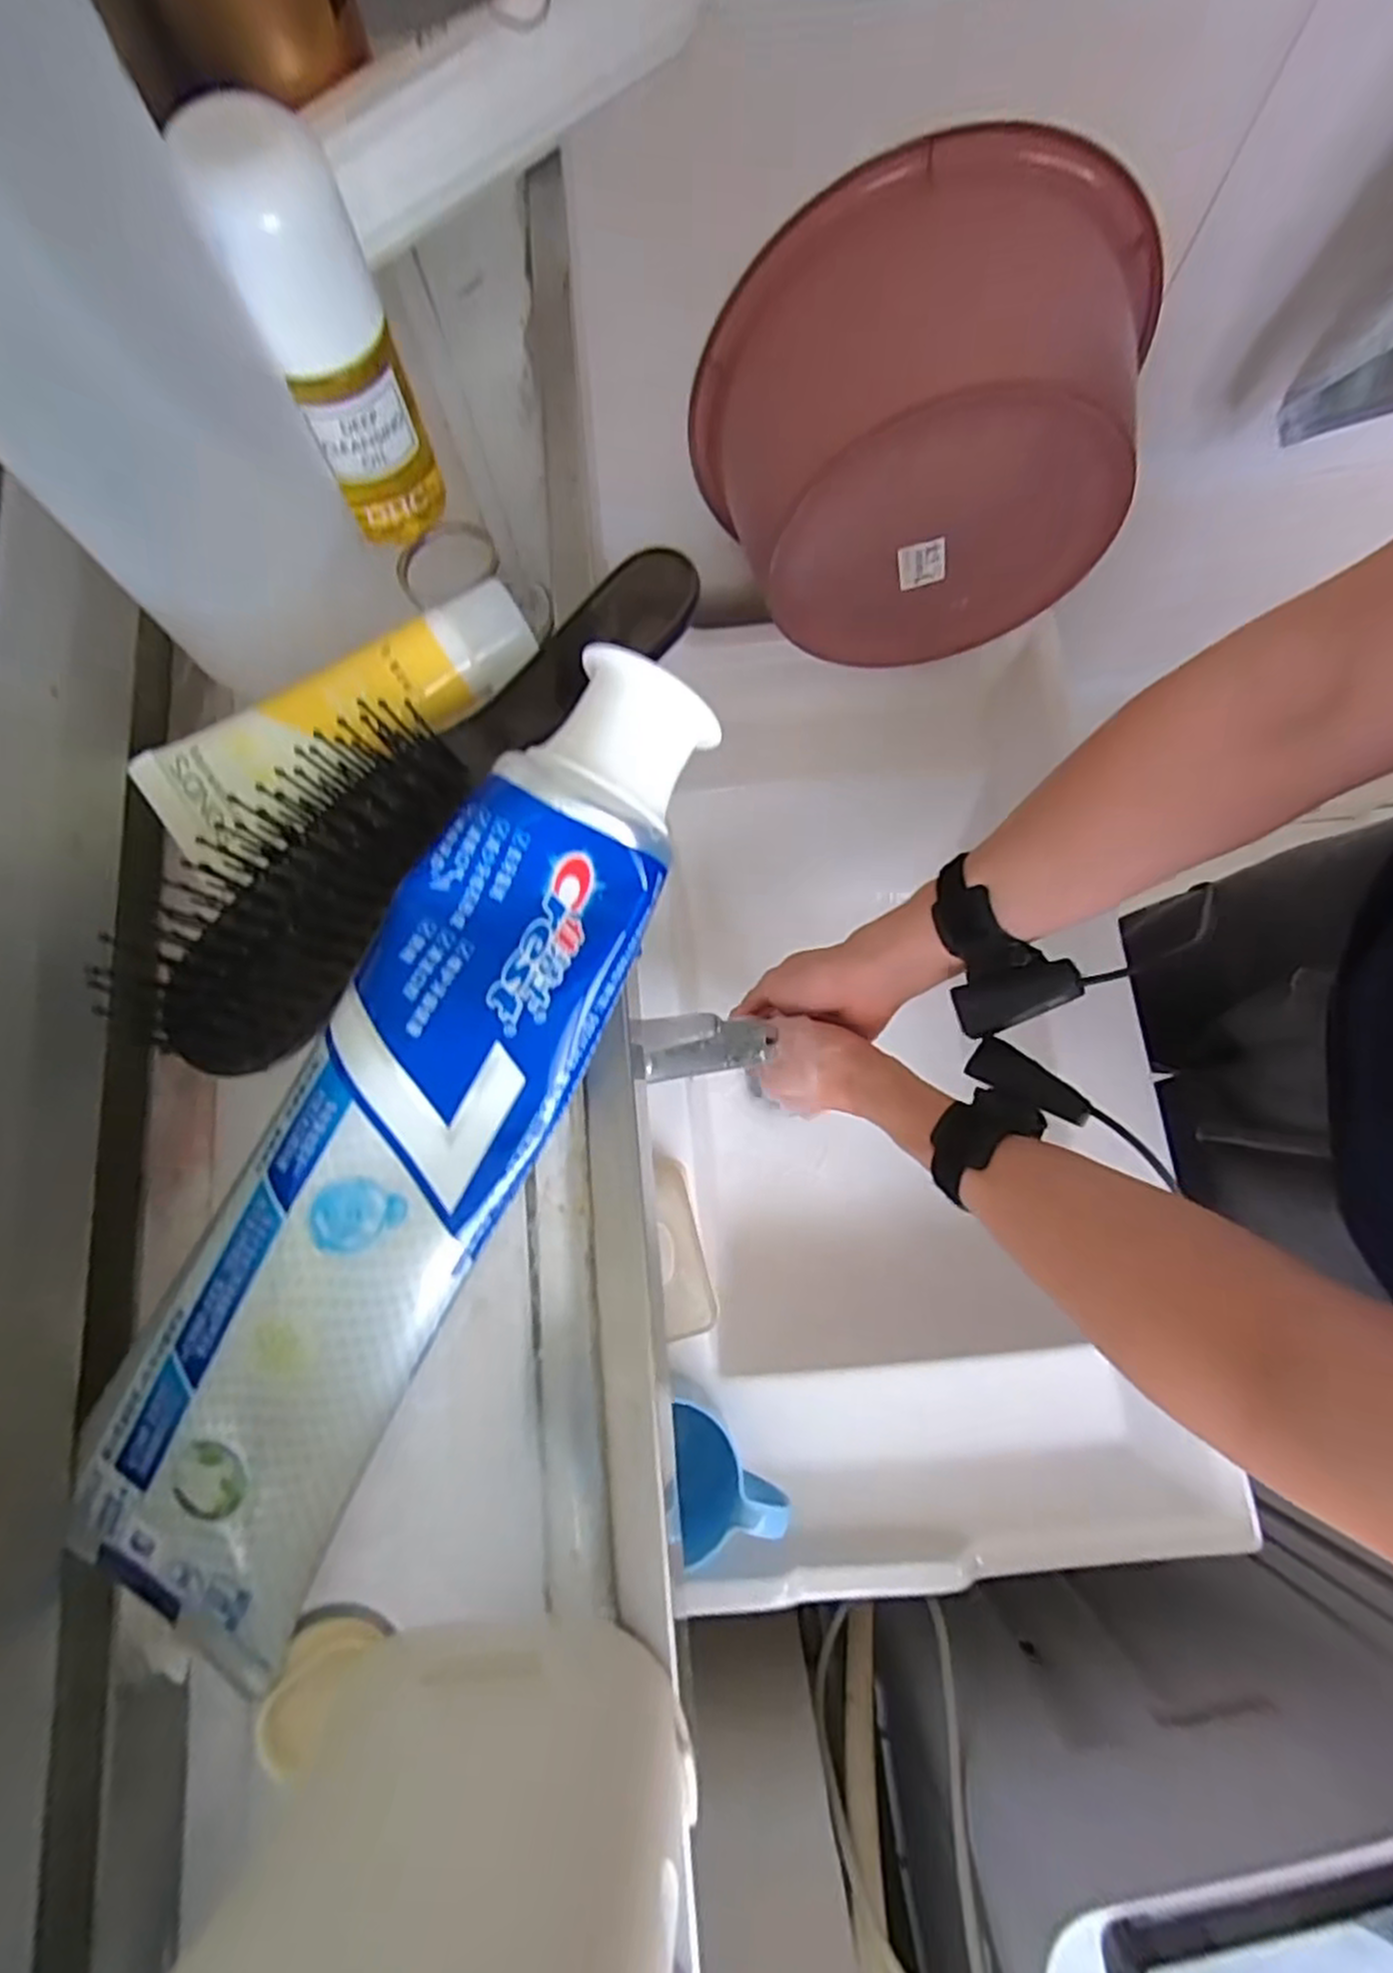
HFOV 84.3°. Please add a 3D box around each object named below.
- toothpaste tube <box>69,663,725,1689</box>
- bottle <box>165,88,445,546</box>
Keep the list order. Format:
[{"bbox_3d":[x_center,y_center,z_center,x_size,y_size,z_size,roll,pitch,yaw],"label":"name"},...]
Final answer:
[{"bbox_3d":[-0.054,0.026,0.139,0.044,0.029,0.185,27,80,6],"label":"toothpaste tube"},{"bbox_3d":[-0.075,-0.132,0.159,0.023,0.075,0.022,-19,78,-3],"label":"bottle"}]

